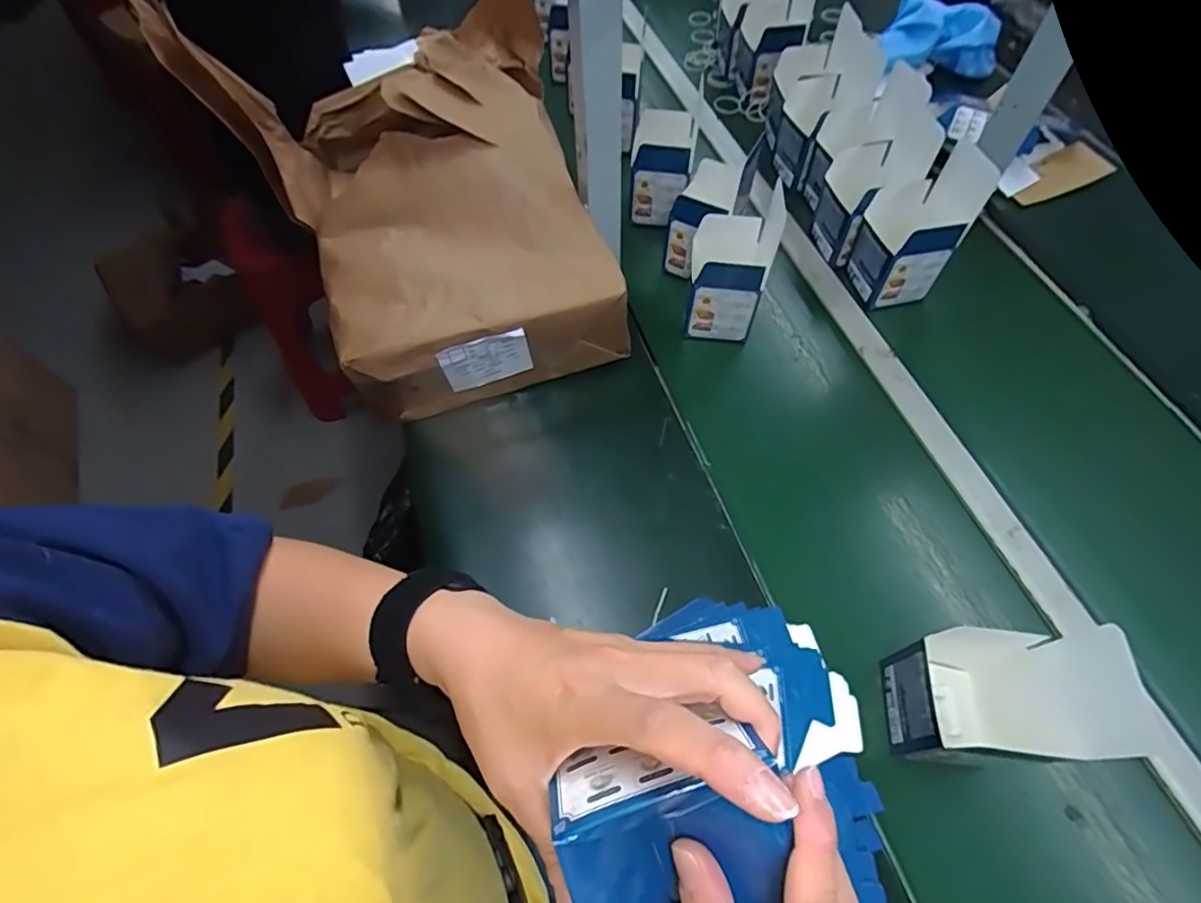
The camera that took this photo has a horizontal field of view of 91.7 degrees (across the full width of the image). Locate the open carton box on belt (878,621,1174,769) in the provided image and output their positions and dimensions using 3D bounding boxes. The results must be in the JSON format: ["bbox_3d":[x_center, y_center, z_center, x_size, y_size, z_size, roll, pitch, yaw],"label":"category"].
[{"bbox_3d":[0.301,0.198,0.462,0.094,0.148,0.084,5,57,1],"label":"open carton box on belt"}]

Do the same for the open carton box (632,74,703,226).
[{"bbox_3d":[0.088,-0.406,0.818,0.084,0.141,0.102,9,57,3],"label":"open carton box"}]

